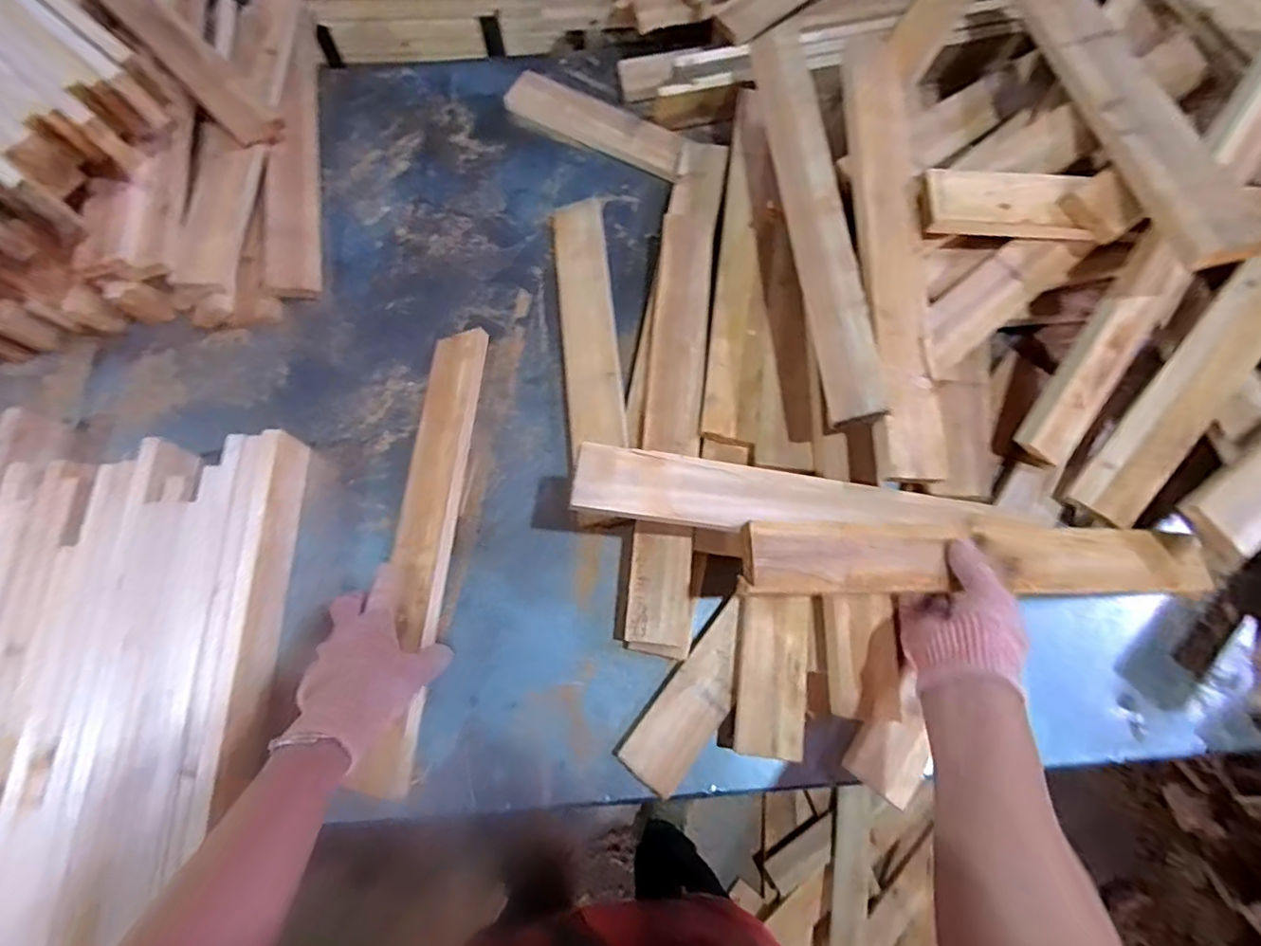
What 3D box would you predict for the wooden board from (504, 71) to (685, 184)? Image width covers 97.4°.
[{"bbox_3d":[-0.043,-0.476,0.760,0.273,0.024,0.069,30,76,11],"label":"wooden board"}]

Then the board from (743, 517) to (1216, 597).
[{"bbox_3d":[0.342,0.078,0.515,0.514,0.030,0.066,3,71,-15],"label":"board"}]

